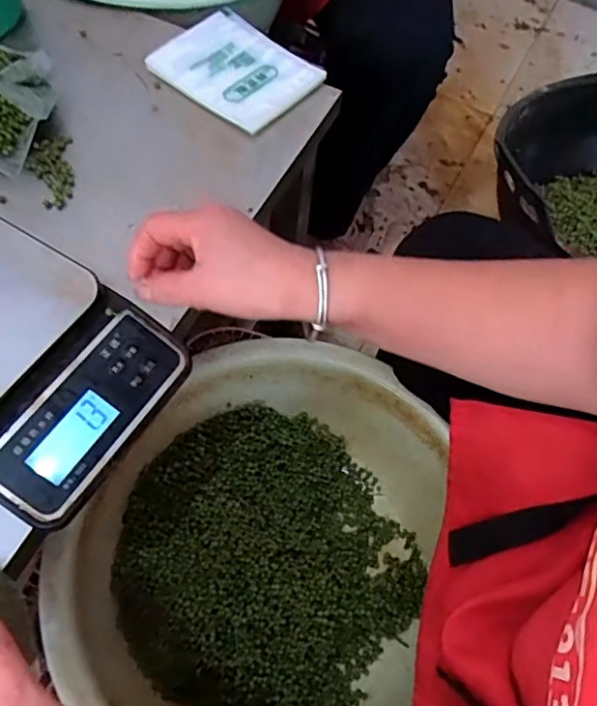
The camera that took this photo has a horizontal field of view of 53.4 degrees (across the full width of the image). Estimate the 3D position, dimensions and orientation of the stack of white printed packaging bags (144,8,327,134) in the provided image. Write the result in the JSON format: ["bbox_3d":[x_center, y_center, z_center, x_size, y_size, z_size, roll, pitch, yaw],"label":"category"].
[{"bbox_3d":[-0.059,-0.276,0.576,0.147,0.012,0.106,38,67,18],"label":"stack of white printed packaging bags"}]

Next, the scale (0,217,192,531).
[{"bbox_3d":[-0.202,-0.003,0.402,0.213,0.051,0.148,29,65,14],"label":"scale"}]

